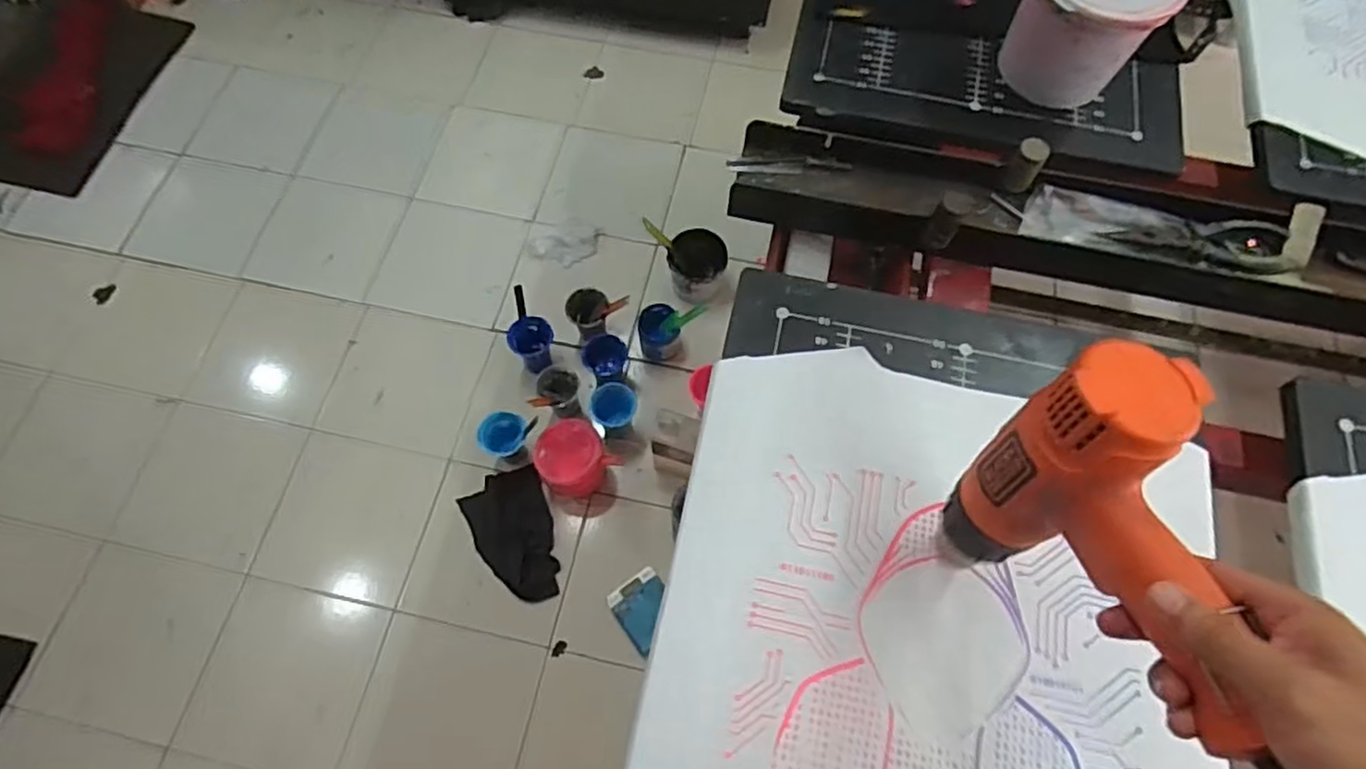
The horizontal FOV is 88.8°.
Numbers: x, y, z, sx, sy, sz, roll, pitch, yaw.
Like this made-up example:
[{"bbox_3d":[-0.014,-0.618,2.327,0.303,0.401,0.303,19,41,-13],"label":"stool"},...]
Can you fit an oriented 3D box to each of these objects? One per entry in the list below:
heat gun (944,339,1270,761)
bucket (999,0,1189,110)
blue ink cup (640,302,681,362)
[{"bbox_3d":[0.209,0.092,0.381,0.071,0.168,0.175,3,66,-1],"label":"heat gun"},{"bbox_3d":[0.368,-0.330,0.650,0.115,0.138,0.111,1,66,-2],"label":"bucket"},{"bbox_3d":[-0.049,-0.114,1.490,0.090,0.077,0.095,-3,67,-2],"label":"blue ink cup"}]

